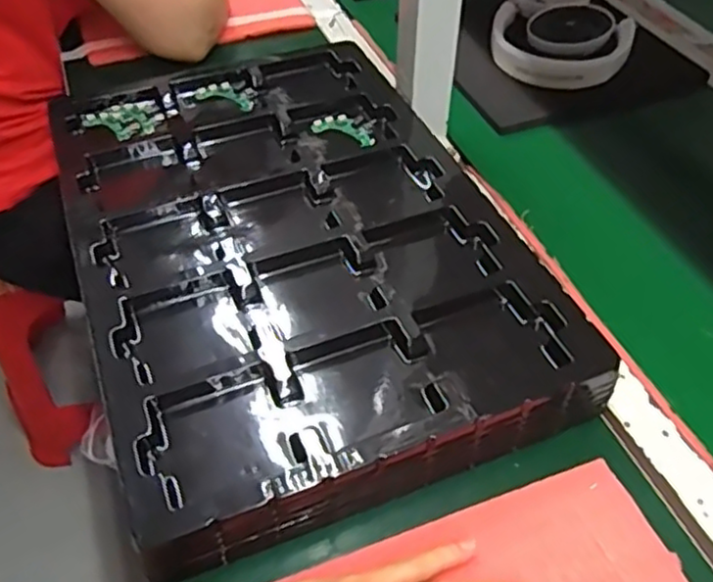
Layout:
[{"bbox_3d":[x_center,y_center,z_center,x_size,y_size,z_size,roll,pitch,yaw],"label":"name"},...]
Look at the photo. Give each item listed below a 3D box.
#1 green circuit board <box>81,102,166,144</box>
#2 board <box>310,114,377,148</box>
[{"bbox_3d":[-0.217,-0.157,0.636,0.070,0.007,0.044,-9,48,-8],"label":"green circuit board"},{"bbox_3d":[-0.008,-0.149,0.627,0.062,0.010,0.032,21,51,19],"label":"board"}]

